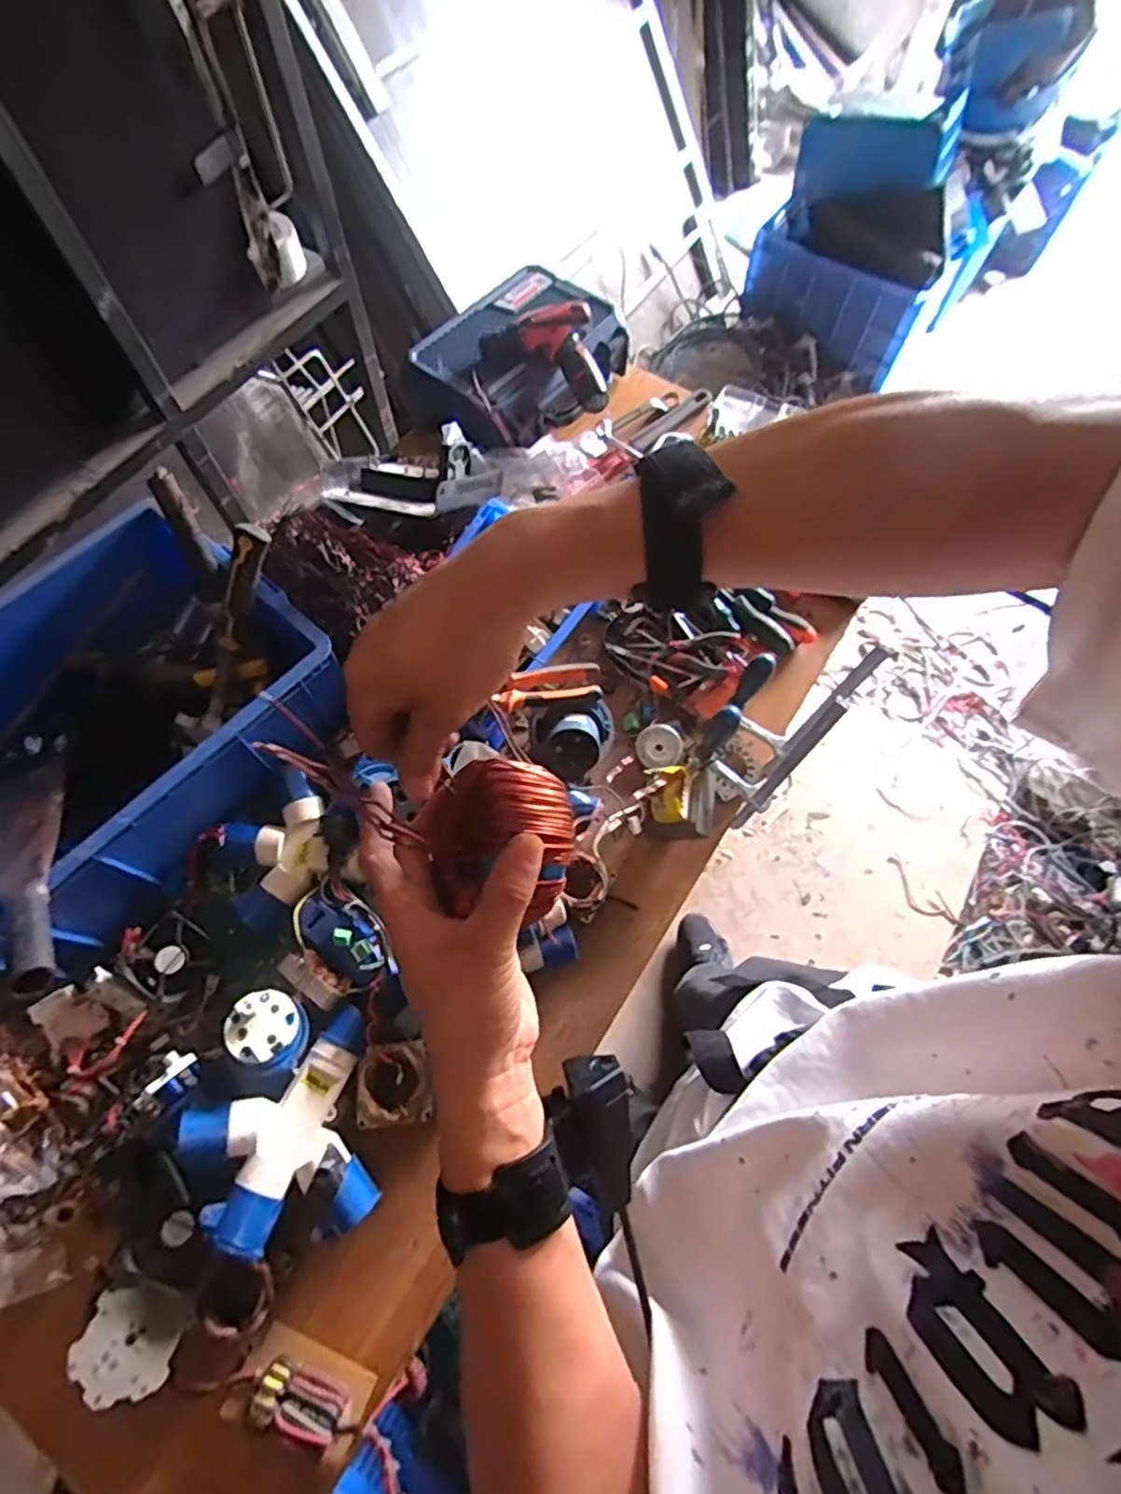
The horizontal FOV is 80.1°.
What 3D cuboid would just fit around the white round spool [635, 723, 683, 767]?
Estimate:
[{"bbox_3d":[0.137,-0.001,0.923,0.060,0.022,0.065,0,65,0],"label":"white round spool"}]

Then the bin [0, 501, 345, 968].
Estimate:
[{"bbox_3d":[-0.557,-0.030,0.828,0.407,0.200,0.474,37,71,15],"label":"bin"}]

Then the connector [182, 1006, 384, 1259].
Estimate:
[{"bbox_3d":[-0.286,0.402,0.681,0.161,0.070,0.176,-4,70,-27],"label":"connector"}]

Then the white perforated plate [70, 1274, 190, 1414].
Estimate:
[{"bbox_3d":[-0.387,0.534,0.601,0.082,0.013,0.086,21,27,-11],"label":"white perforated plate"}]

